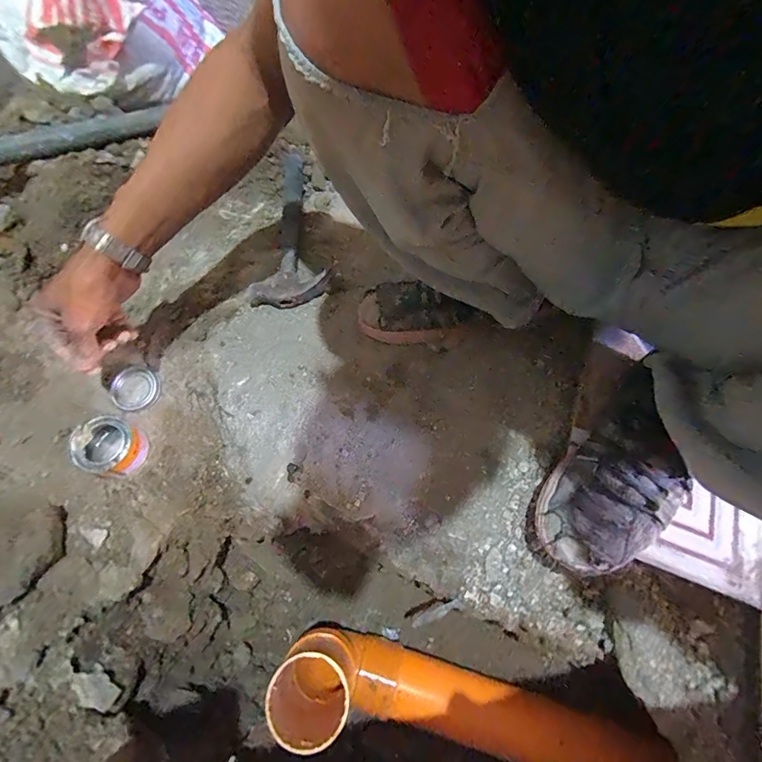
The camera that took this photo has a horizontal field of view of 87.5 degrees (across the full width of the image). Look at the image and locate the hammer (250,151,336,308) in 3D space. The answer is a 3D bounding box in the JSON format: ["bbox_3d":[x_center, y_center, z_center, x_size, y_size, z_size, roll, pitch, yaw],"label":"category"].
[{"bbox_3d":[-0.136,-0.246,0.631,0.117,0.046,0.285,-3,66,0],"label":"hammer"}]

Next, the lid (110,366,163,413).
[{"bbox_3d":[-0.330,0.010,0.535,0.057,0.013,0.059,-1,64,1],"label":"lid"}]

